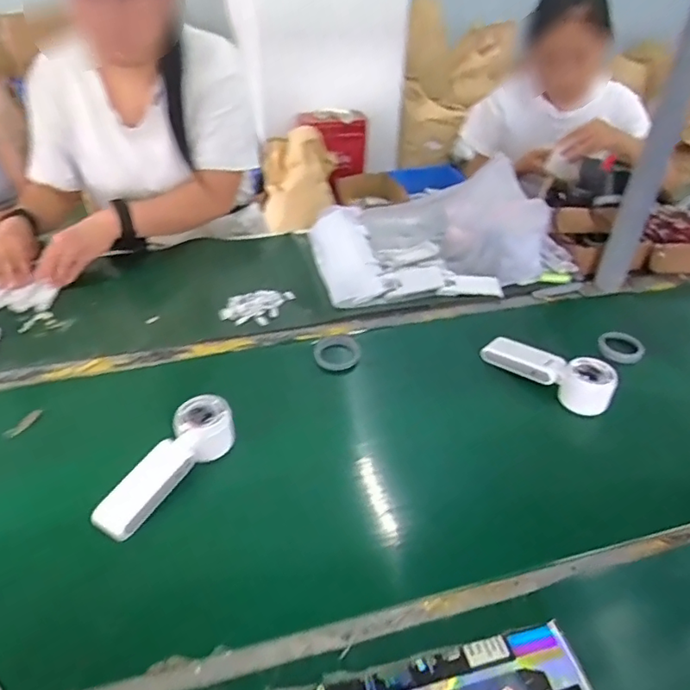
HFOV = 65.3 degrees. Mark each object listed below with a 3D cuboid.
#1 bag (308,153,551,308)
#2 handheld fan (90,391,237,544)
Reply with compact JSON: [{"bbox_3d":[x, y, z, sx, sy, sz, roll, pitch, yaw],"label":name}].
[{"bbox_3d":[0.145,-0.207,0.952,0.390,0.092,0.330,-5,38,-9],"label":"bag"},{"bbox_3d":[-0.188,0.120,0.567,0.056,0.043,0.168,25,43,26],"label":"handheld fan"}]

